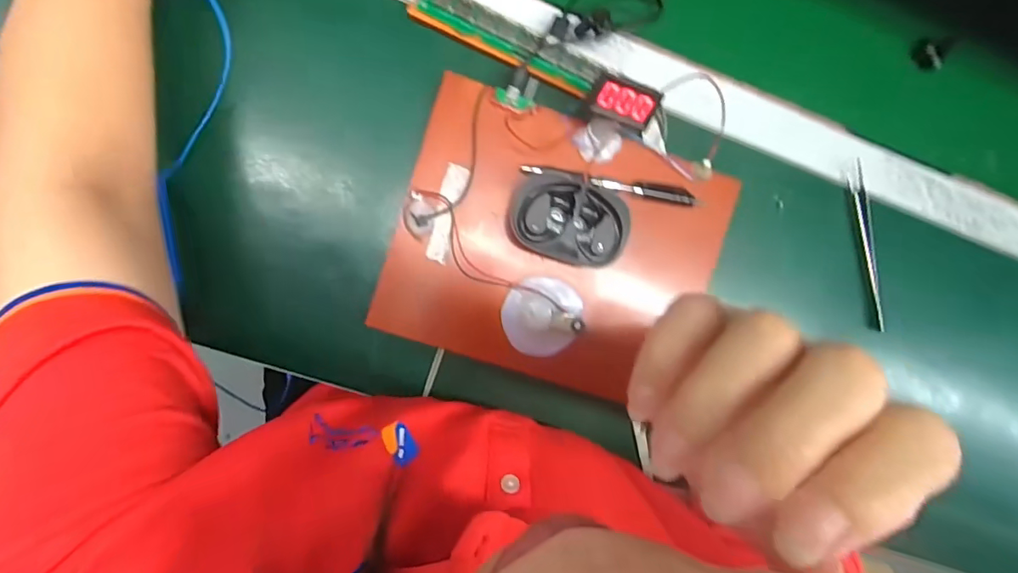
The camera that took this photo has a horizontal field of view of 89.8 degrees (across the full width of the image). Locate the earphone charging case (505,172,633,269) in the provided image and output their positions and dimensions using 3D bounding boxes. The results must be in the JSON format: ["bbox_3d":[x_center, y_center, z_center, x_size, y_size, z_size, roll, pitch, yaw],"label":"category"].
[{"bbox_3d":[0.044,-0.049,0.384,0.088,0.029,0.057,11,92,-8],"label":"earphone charging case"}]

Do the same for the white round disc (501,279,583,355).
[{"bbox_3d":[0.025,0.024,0.393,0.057,0.018,0.059,0,94,-8],"label":"white round disc"}]

